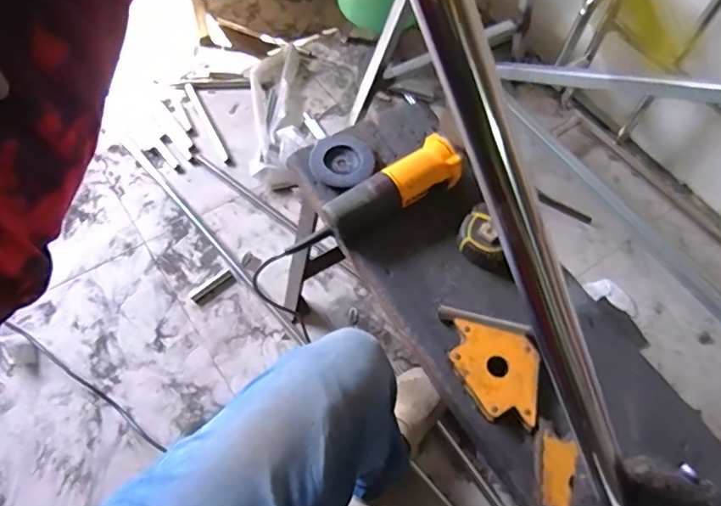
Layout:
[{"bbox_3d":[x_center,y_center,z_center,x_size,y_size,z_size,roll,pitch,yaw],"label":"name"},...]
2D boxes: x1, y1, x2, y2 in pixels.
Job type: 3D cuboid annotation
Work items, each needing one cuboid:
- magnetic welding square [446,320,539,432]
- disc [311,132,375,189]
[{"bbox_3d":[0.164,0.144,0.641,0.103,0.020,0.112,10,58,1],"label":"magnetic welding square"},{"bbox_3d":[-0.026,-0.145,0.794,0.090,0.017,0.106,10,58,1],"label":"disc"}]

